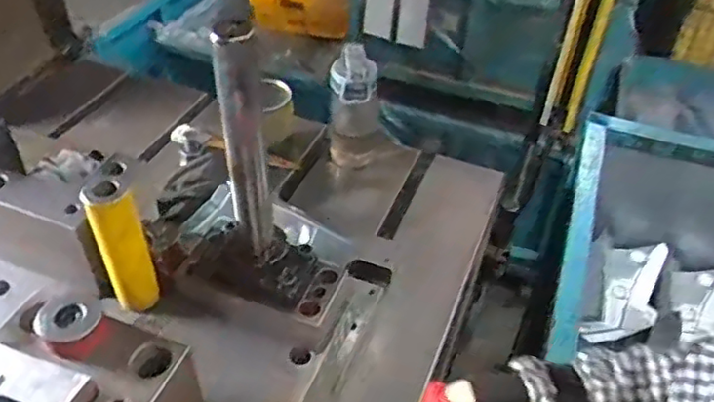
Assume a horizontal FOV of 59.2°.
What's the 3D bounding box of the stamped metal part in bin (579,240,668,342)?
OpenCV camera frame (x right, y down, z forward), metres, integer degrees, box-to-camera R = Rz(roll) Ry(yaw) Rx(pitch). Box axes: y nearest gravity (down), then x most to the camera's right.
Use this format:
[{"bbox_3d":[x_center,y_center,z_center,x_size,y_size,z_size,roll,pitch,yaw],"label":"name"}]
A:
[{"bbox_3d":[0.558,0.183,1.292,0.135,0.049,0.250,26,74,24],"label":"stamped metal part in bin"}]

